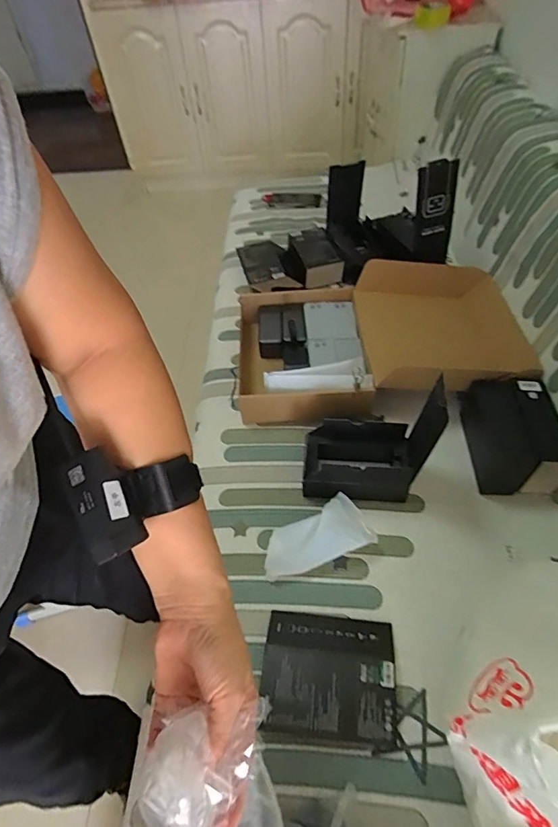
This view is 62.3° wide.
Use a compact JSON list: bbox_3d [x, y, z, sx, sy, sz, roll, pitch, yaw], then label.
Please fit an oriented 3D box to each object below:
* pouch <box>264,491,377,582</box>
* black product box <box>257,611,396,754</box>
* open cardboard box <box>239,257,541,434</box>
[{"bbox_3d":[0.057,0.206,0.746,0.177,0.048,0.092,-22,53,-13],"label":"pouch"},{"bbox_3d":[0.068,0.357,0.632,0.177,0.032,0.158,3,51,7],"label":"black product box"},{"bbox_3d":[0.200,-0.175,1.005,0.577,0.112,0.382,-3,51,2],"label":"open cardboard box"}]

